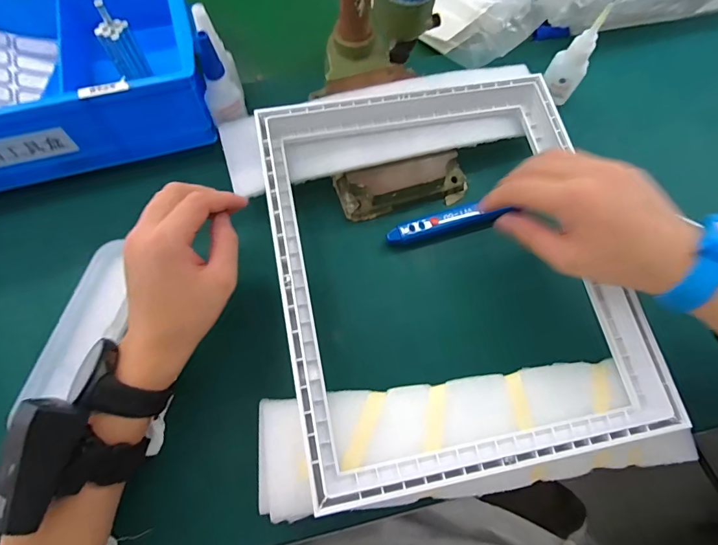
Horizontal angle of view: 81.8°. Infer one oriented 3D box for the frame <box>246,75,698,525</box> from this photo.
[{"bbox_3d":[0.071,-0.018,0.347,0.272,0.034,0.342,-10,72,-6],"label":"frame"}]

